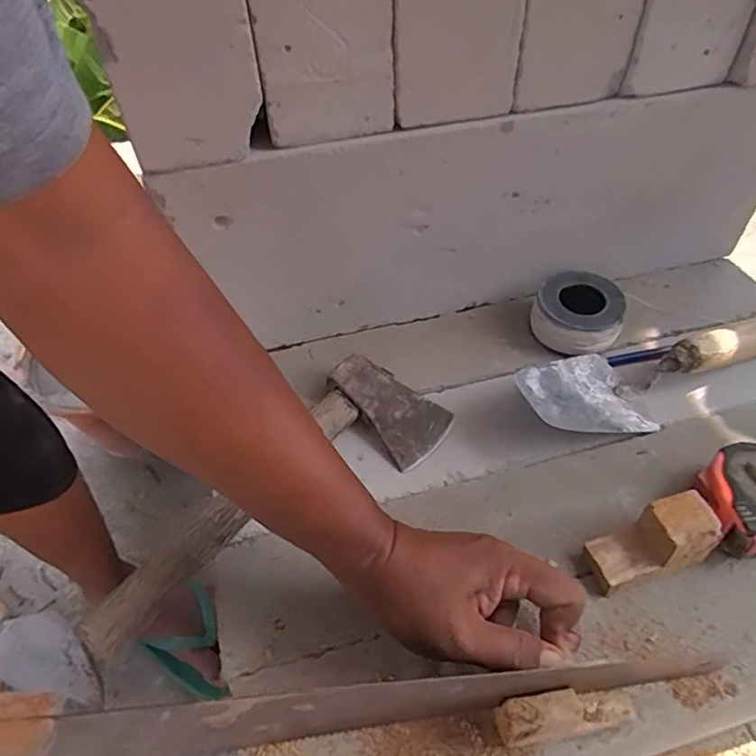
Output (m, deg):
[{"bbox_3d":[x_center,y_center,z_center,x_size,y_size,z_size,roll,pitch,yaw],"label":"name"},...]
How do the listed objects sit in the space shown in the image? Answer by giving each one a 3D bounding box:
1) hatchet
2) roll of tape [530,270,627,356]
[{"bbox_3d":[-0.069,0.100,0.451,0.102,0.037,0.306,27,56,24],"label":"hatchet"},{"bbox_3d":[0.199,-0.063,0.574,0.084,0.047,0.086,-2,49,2],"label":"roll of tape"}]

